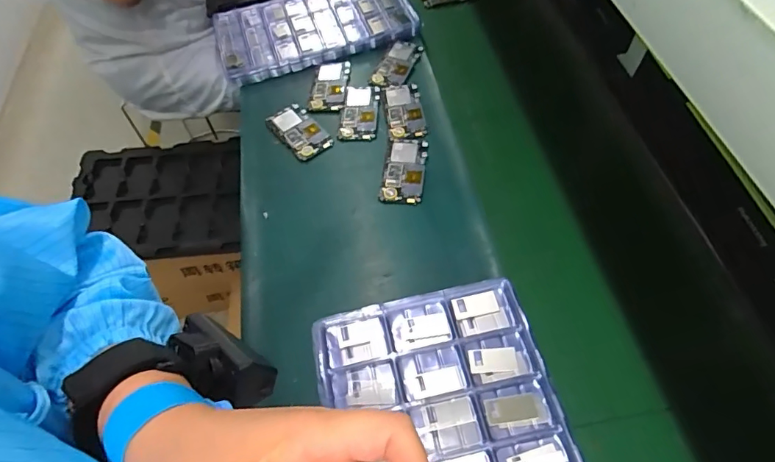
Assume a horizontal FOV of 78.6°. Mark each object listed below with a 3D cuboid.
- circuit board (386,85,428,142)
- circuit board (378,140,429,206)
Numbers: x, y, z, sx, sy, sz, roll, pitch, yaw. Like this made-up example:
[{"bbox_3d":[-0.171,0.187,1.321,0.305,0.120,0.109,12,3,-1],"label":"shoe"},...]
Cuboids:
[{"bbox_3d":[0.029,-0.202,0.788,0.059,0.009,0.114,-6,57,-2],"label":"circuit board"},{"bbox_3d":[0.027,-0.094,0.731,0.063,0.011,0.116,7,57,7],"label":"circuit board"}]

